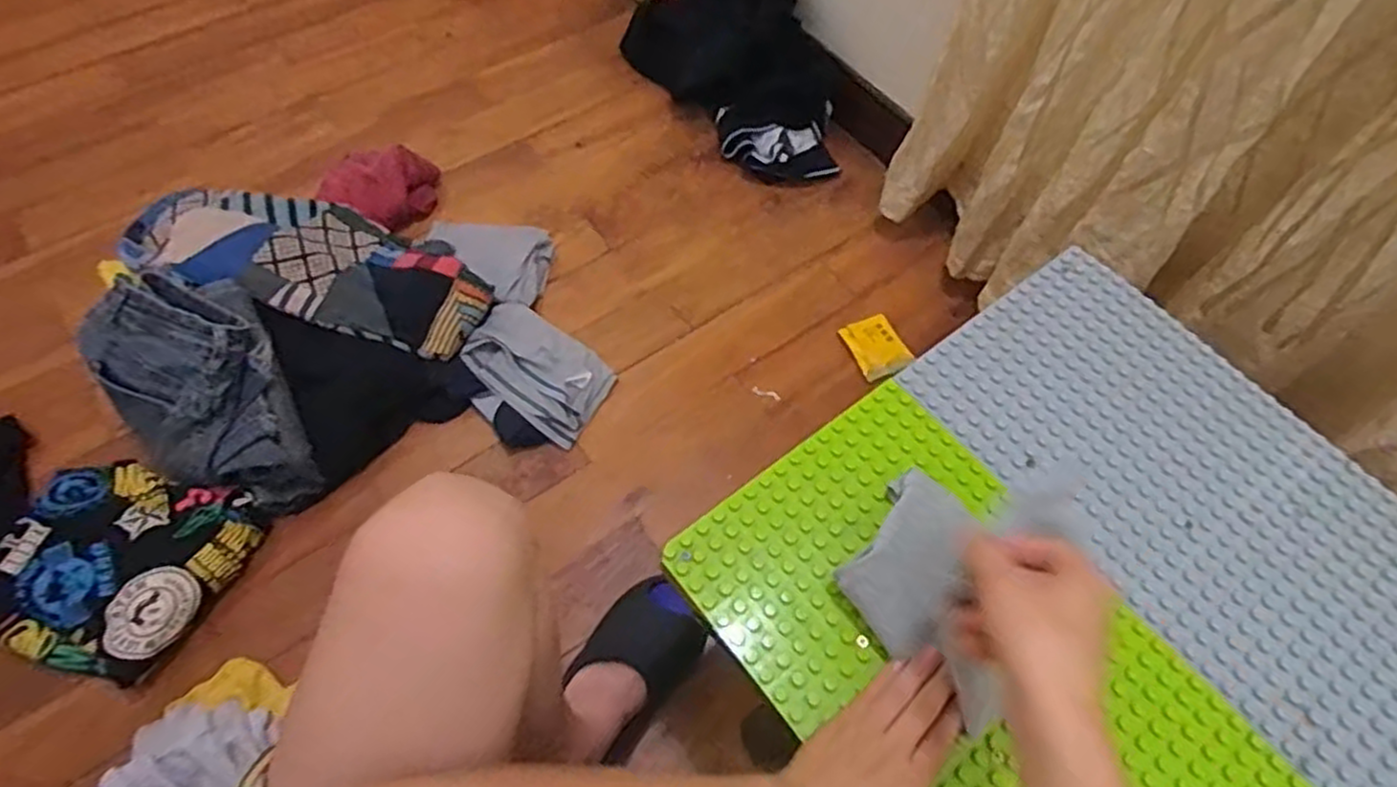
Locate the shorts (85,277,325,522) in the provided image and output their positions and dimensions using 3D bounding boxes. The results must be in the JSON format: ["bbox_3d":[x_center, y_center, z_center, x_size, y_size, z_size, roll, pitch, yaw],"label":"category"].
[{"bbox_3d":[-0.560,-0.004,0.866,0.290,0.159,0.188,31,65,14],"label":"shorts"}]

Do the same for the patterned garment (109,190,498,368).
[{"bbox_3d":[-0.493,-0.173,0.952,0.446,0.082,0.197,18,61,-7],"label":"patterned garment"}]

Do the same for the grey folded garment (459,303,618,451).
[{"bbox_3d":[-0.211,-0.027,0.964,0.185,0.024,0.134,35,70,-1],"label":"grey folded garment"}]

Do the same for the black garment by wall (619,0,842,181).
[{"bbox_3d":[0.065,-0.544,1.195,0.191,0.197,0.412,-36,69,-20],"label":"black garment by wall"}]

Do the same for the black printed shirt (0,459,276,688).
[{"bbox_3d":[-0.636,0.182,0.814,0.226,0.061,0.234,22,63,9],"label":"black printed shirt"}]

